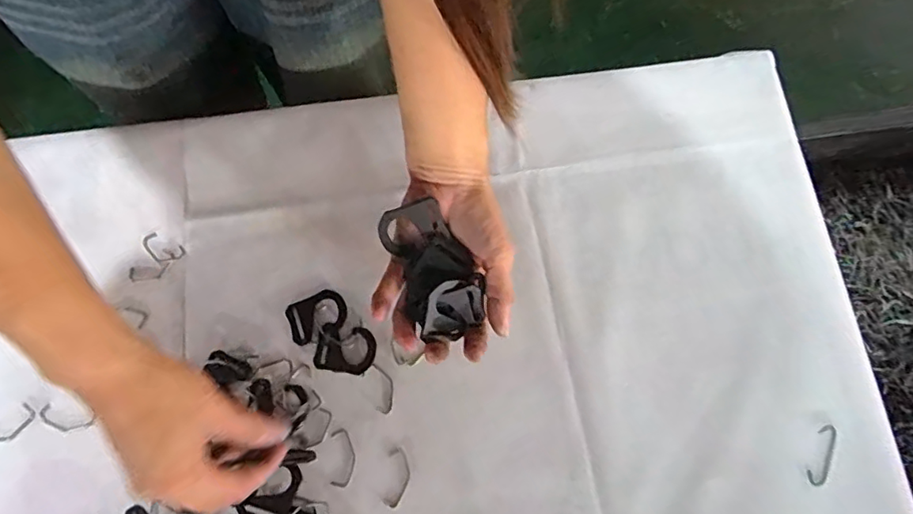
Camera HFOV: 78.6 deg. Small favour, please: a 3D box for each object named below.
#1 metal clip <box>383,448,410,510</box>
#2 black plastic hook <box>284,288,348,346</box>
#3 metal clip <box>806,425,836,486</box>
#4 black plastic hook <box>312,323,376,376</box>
[{"bbox_3d":[-0.041,0.155,0.390,0.017,0.004,0.040,3,74,2],"label":"metal clip"},{"bbox_3d":[-0.104,0.044,0.414,0.044,0.004,0.032,-22,74,-6],"label":"black plastic hook"},{"bbox_3d":[0.259,0.140,0.394,0.014,0.004,0.043,22,75,7],"label":"metal clip"},{"bbox_3d":[-0.082,0.069,0.416,0.044,0.004,0.033,7,74,3],"label":"black plastic hook"}]

